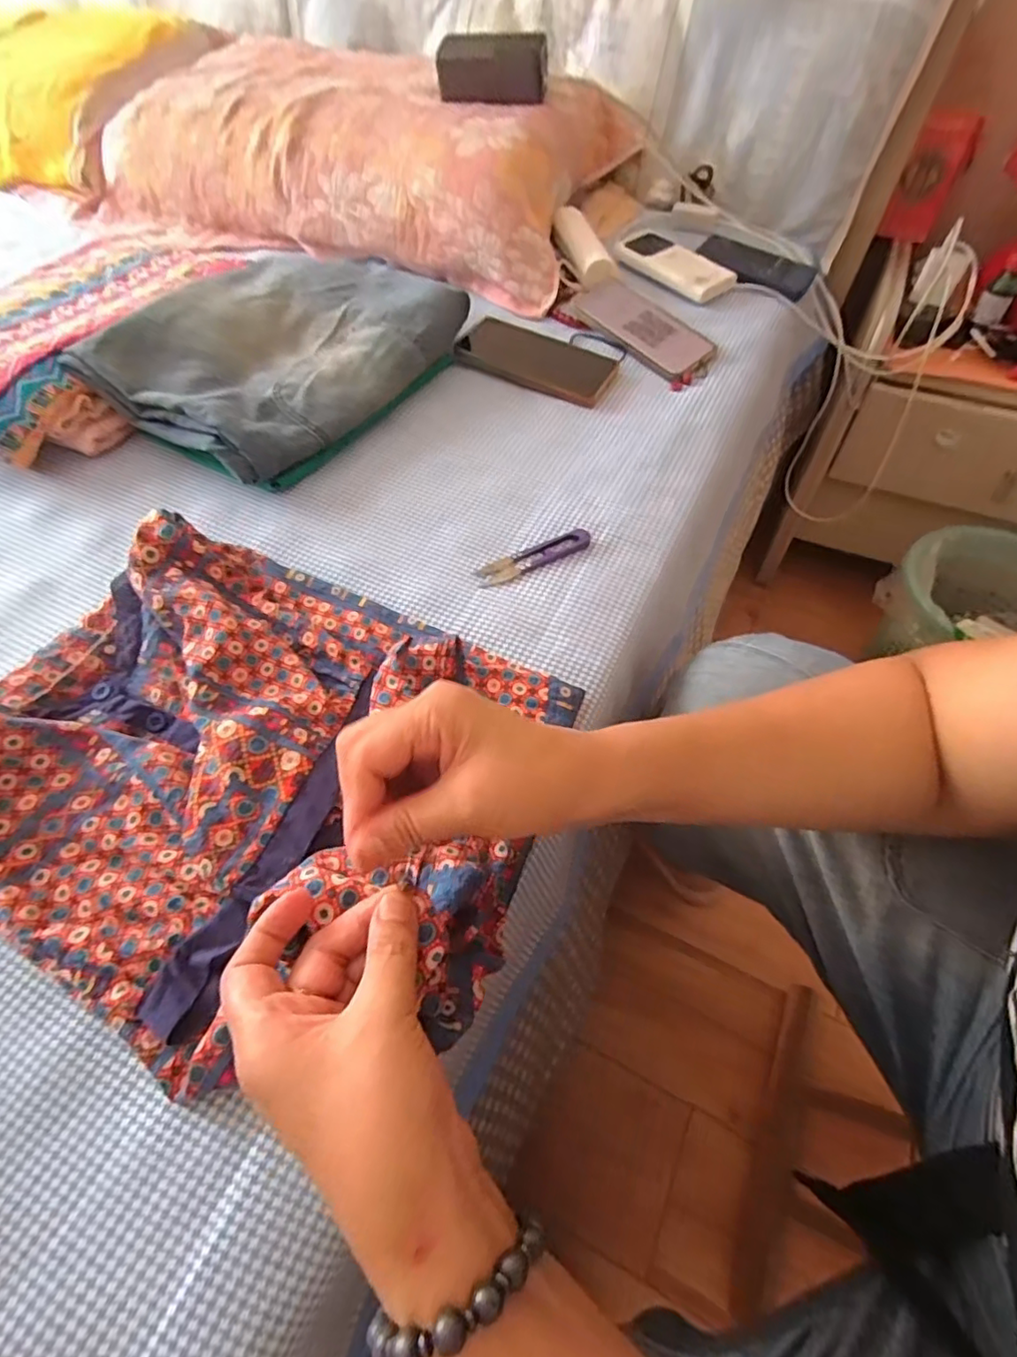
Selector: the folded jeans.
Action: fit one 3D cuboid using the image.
[{"bbox_3d":[-0.212,-0.331,0.579,0.239,0.060,0.319,27,60,17],"label":"folded jeans"}]

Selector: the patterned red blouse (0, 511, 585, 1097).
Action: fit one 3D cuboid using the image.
[{"bbox_3d":[-0.153,0.040,0.343,0.351,0.060,0.282,22,59,14],"label":"patterned red blouse"}]

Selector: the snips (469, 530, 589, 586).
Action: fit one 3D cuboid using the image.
[{"bbox_3d":[0.021,-0.100,0.481,0.100,0.010,0.024,-21,59,-14],"label":"snips"}]

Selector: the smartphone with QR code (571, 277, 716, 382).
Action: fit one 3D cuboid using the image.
[{"bbox_3d":[0.150,-0.391,0.648,0.081,0.010,0.164,-40,74,-15],"label":"smartphone with QR code"}]

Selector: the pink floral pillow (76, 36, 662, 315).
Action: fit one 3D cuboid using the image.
[{"bbox_3d":[-0.201,-0.710,0.788,0.676,0.128,0.346,20,59,13],"label":"pink floral pillow"}]

